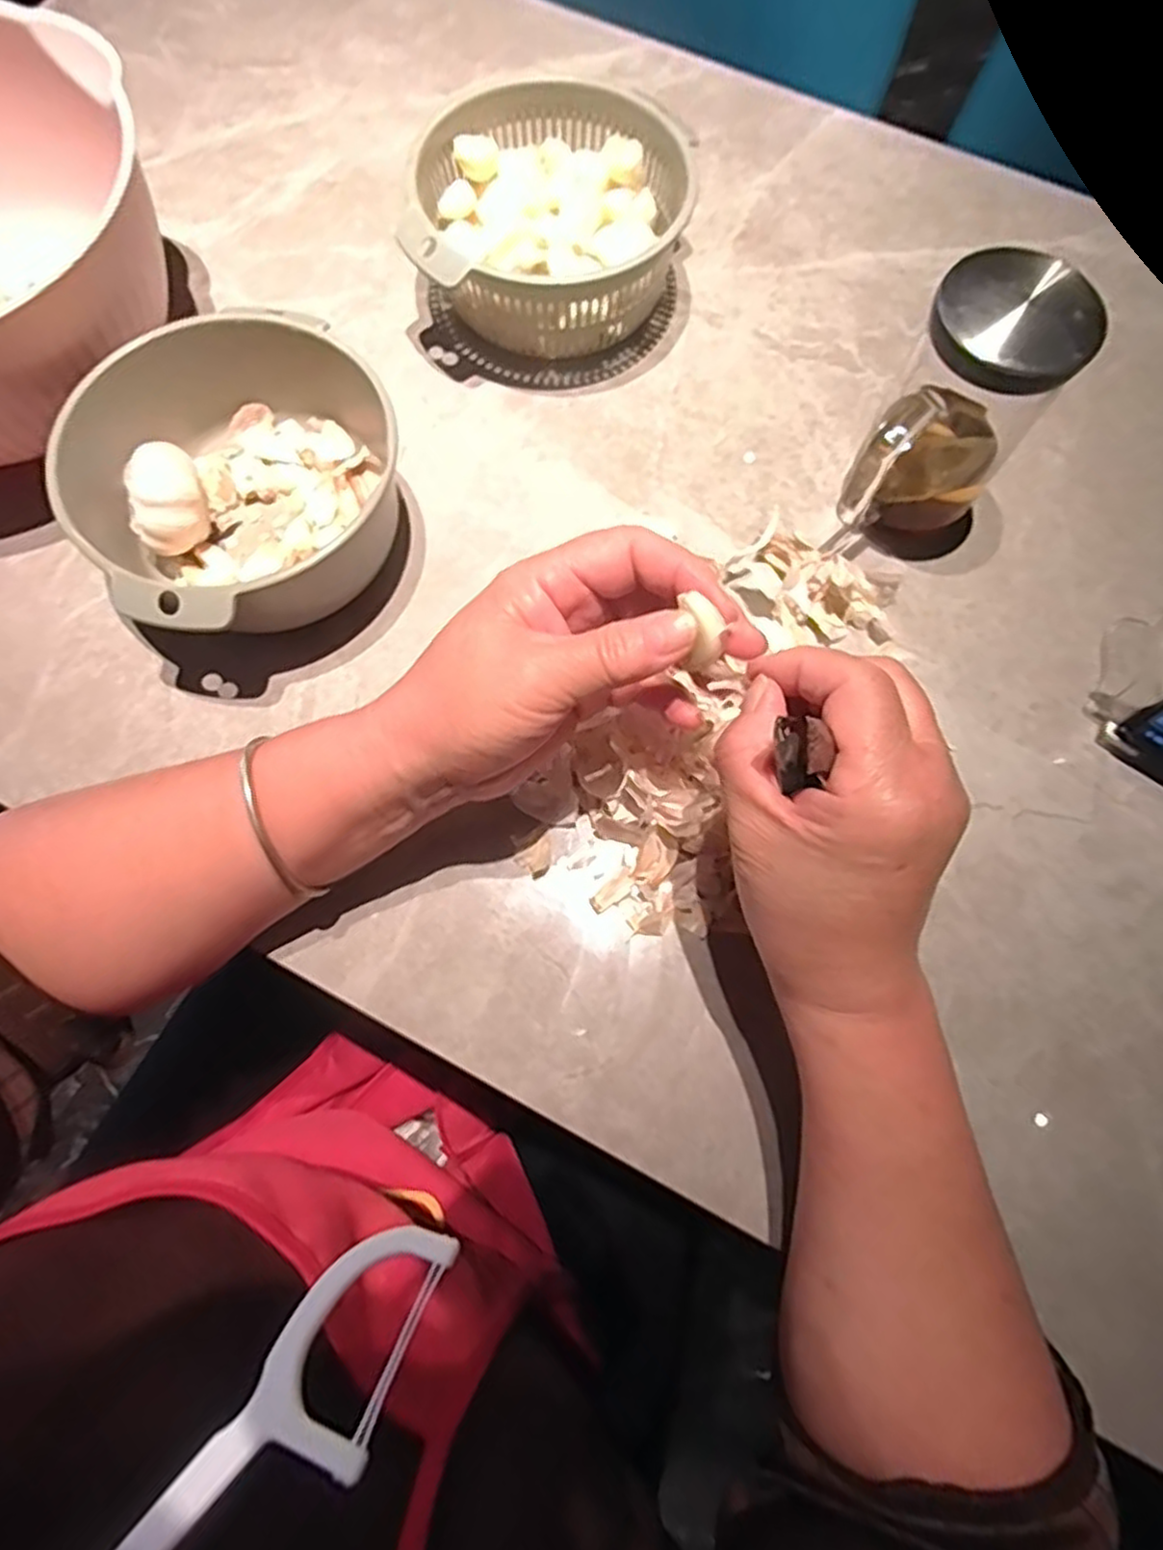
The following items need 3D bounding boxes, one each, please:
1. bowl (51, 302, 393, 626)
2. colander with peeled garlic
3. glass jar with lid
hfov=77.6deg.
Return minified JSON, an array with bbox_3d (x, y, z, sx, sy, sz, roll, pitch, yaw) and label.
[{"bbox_3d":[-0.181,-0.155,0.384,0.146,0.069,0.169,38,75,10],"label":"bowl"},{"bbox_3d":[-0.019,-0.331,0.445,0.155,0.071,0.156,4,72,0],"label":"colander with peeled garlic"},{"bbox_3d":[0.187,-0.177,0.364,0.068,0.135,0.068,0,72,-1],"label":"glass jar with lid"}]

